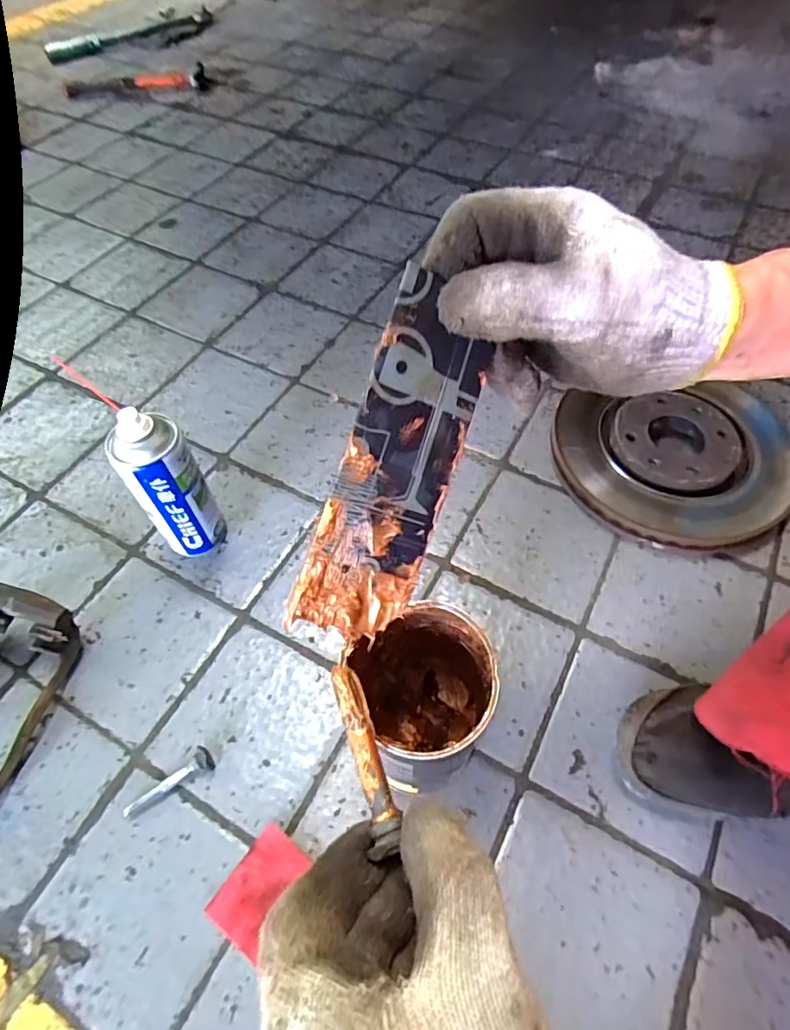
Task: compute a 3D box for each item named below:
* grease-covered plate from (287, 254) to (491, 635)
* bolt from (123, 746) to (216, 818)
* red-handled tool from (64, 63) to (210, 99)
[{"bbox_3d":[0.001,-0.022,0.244,0.053,0.005,0.157,18,93,-23],"label":"grease-covered plate"},{"bbox_3d":[-0.197,0.229,0.466,0.080,0.014,0.020,-25,60,-15],"label":"bolt"},{"bbox_3d":[-0.620,-1.040,1.302,0.334,0.023,0.098,-9,57,-5],"label":"red-handled tool"}]

